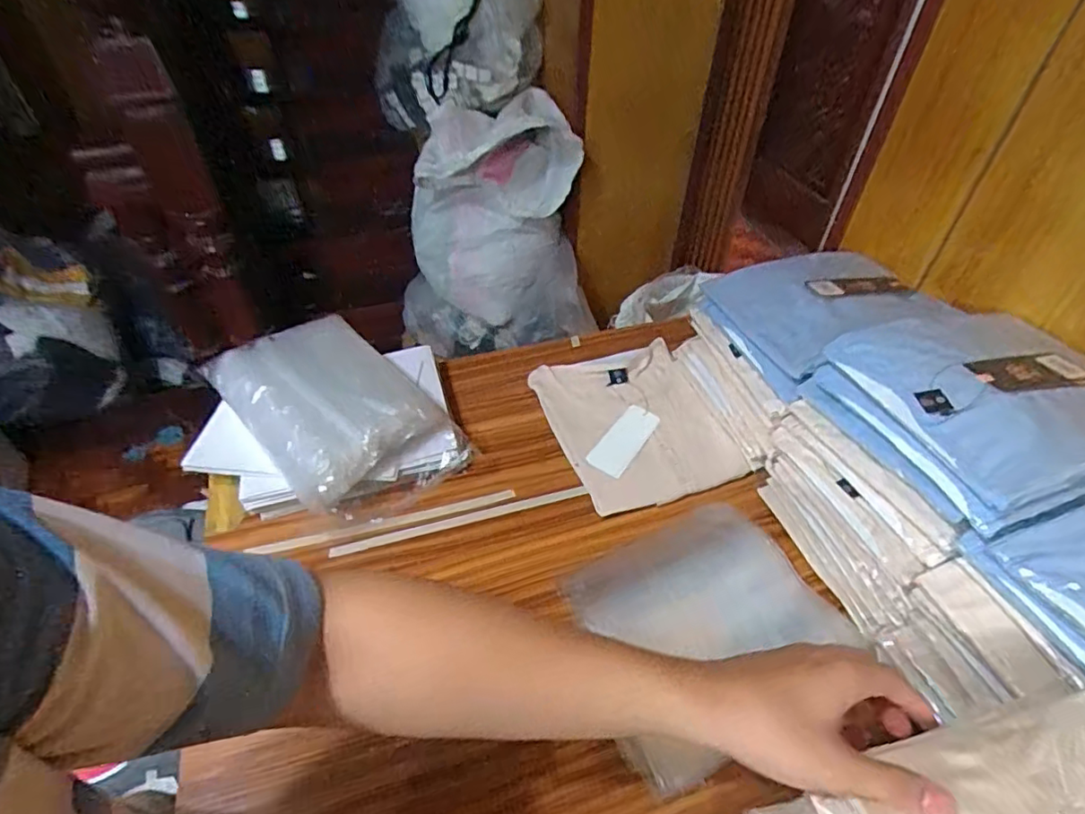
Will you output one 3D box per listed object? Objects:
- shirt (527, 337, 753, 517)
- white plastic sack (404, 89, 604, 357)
[{"bbox_3d":[0.125,0.014,0.794,0.218,0.027,0.248,-13,47,-10],"label":"shirt"},{"bbox_3d":[-0.147,-0.456,1.551,0.515,0.590,0.305,-7,46,-8],"label":"white plastic sack"}]

